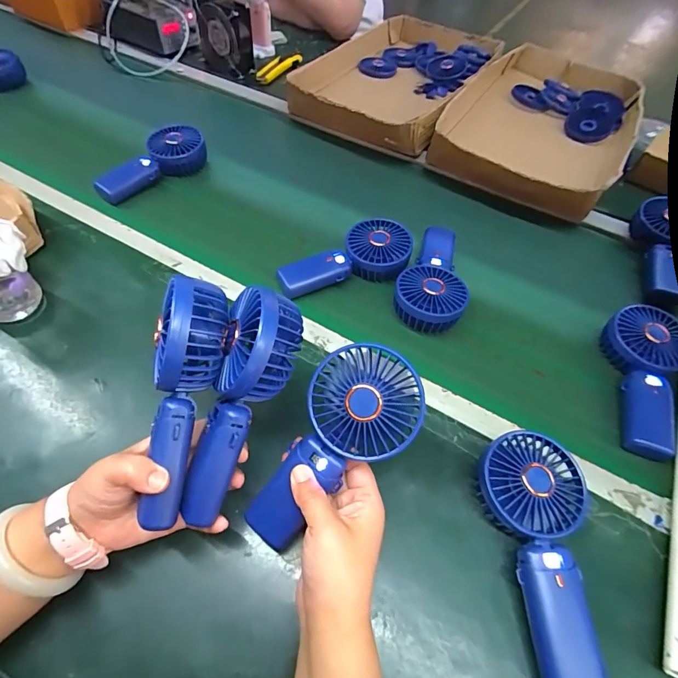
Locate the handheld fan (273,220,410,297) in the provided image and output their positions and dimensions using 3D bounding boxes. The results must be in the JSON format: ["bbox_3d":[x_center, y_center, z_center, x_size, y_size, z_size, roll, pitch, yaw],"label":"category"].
[{"bbox_3d":[0.011,-0.111,0.528,0.172,0.046,0.089,-13,57,-12],"label":"handheld fan"}]

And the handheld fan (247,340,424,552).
[{"bbox_3d":[-0.008,0.088,0.316,0.081,0.053,0.181,41,93,22],"label":"handheld fan"}]

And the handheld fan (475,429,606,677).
[{"bbox_3d":[0.173,0.172,0.334,0.082,0.050,0.177,-6,56,-7],"label":"handheld fan"}]

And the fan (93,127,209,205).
[{"bbox_3d":[-0.297,-0.278,0.630,0.174,0.048,0.065,-36,64,-24],"label":"fan"}]

